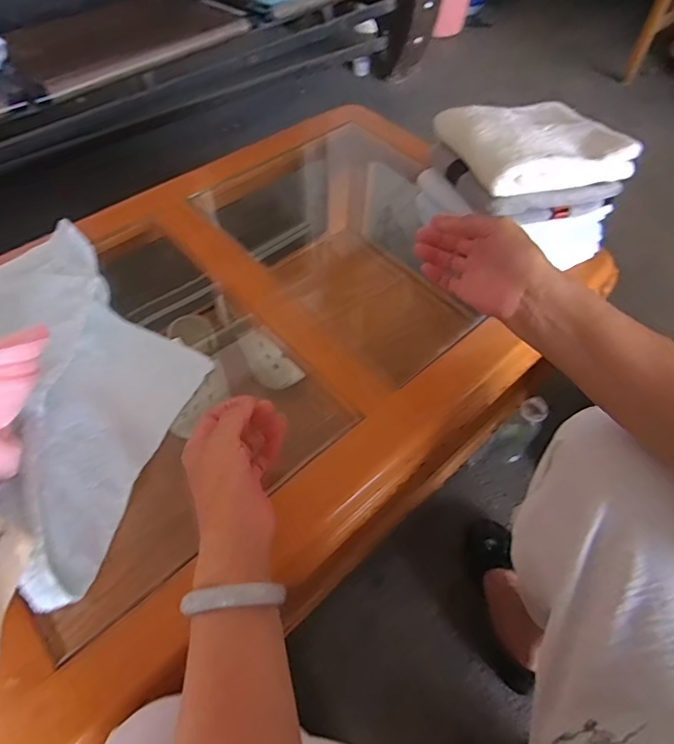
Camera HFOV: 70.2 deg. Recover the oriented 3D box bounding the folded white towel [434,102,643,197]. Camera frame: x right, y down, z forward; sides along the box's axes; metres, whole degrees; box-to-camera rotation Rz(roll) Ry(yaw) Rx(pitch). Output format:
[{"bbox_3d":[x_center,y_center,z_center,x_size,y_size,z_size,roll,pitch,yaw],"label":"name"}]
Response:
[{"bbox_3d":[0.232,-0.279,0.570,0.174,0.040,0.158,-12,57,-10],"label":"folded white towel"}]

